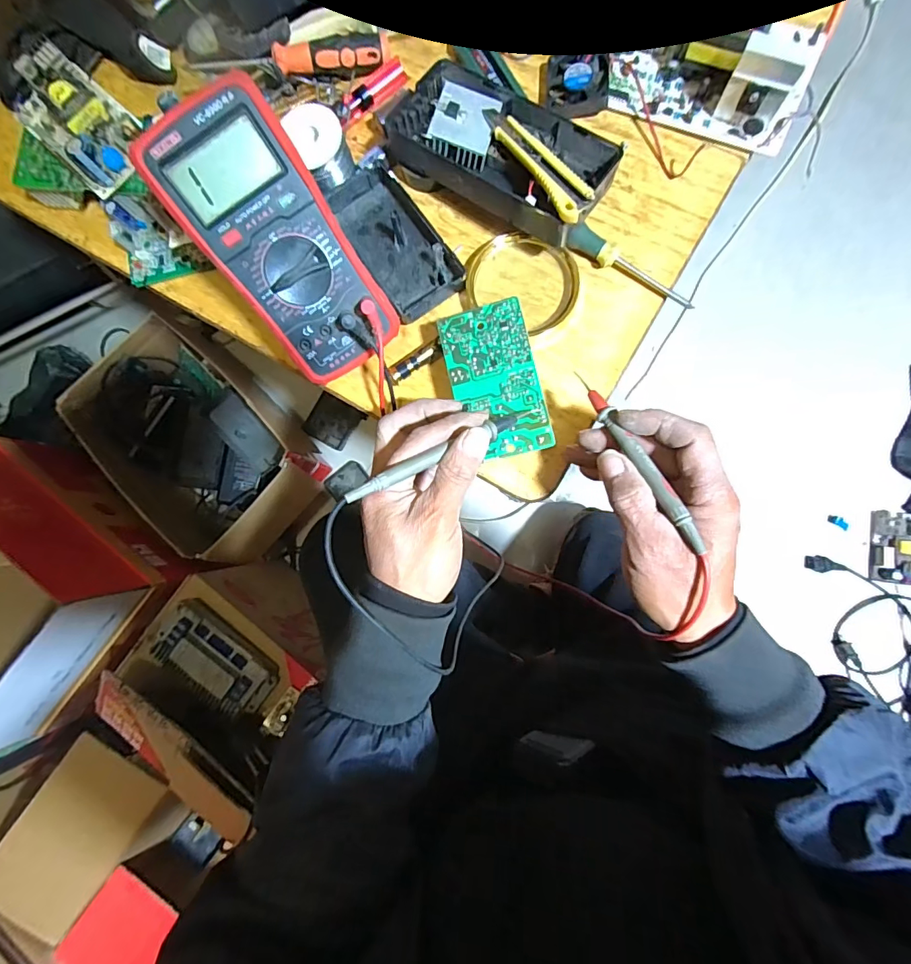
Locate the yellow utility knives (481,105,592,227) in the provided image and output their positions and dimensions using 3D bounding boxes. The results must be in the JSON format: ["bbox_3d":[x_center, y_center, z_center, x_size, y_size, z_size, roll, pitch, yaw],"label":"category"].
[{"bbox_3d":[0.058,-0.238,0.341,0.027,0.009,0.127,-31,71,2],"label":"yellow utility knives"}]

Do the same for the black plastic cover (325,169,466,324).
[{"bbox_3d":[-0.051,-0.200,0.384,0.065,0.027,0.129,-34,83,1],"label":"black plastic cover"}]

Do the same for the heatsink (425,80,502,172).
[{"bbox_3d":[0.007,-0.278,0.362,0.047,0.012,0.053,19,84,-6],"label":"heatsink"}]

